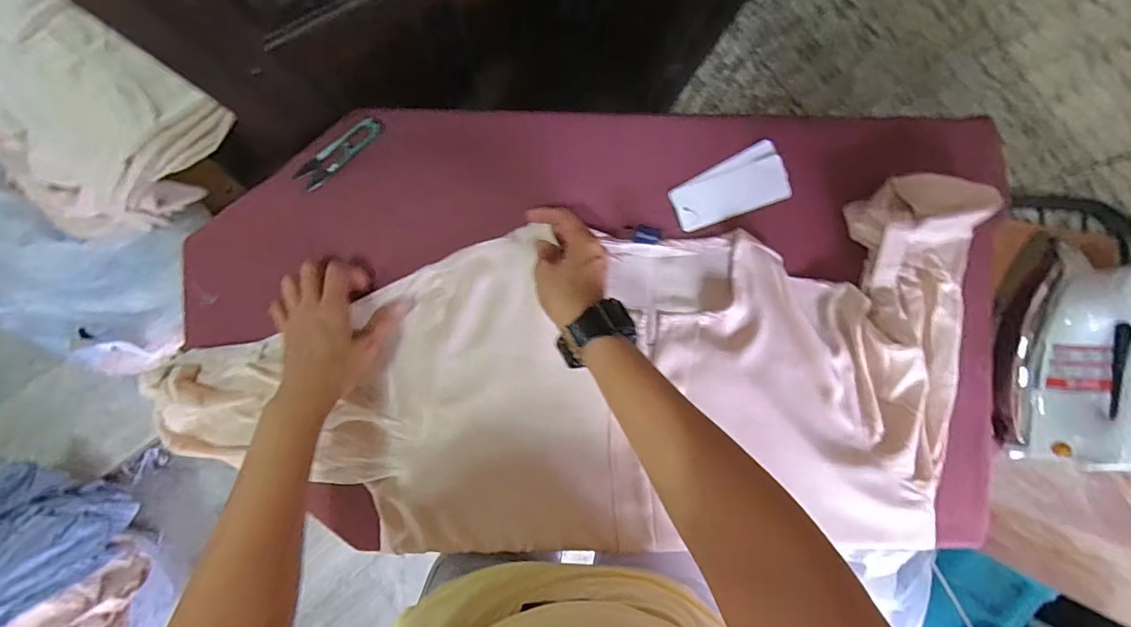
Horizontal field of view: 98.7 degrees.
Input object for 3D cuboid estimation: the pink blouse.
[{"bbox_3d":[0.020,0.092,0.496,0.814,0.076,0.350,-7,88,-1],"label":"pink blouse"}]

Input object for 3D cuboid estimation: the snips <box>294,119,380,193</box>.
[{"bbox_3d":[-0.227,-0.162,0.490,0.099,0.006,0.023,-38,108,5],"label":"snips"}]

